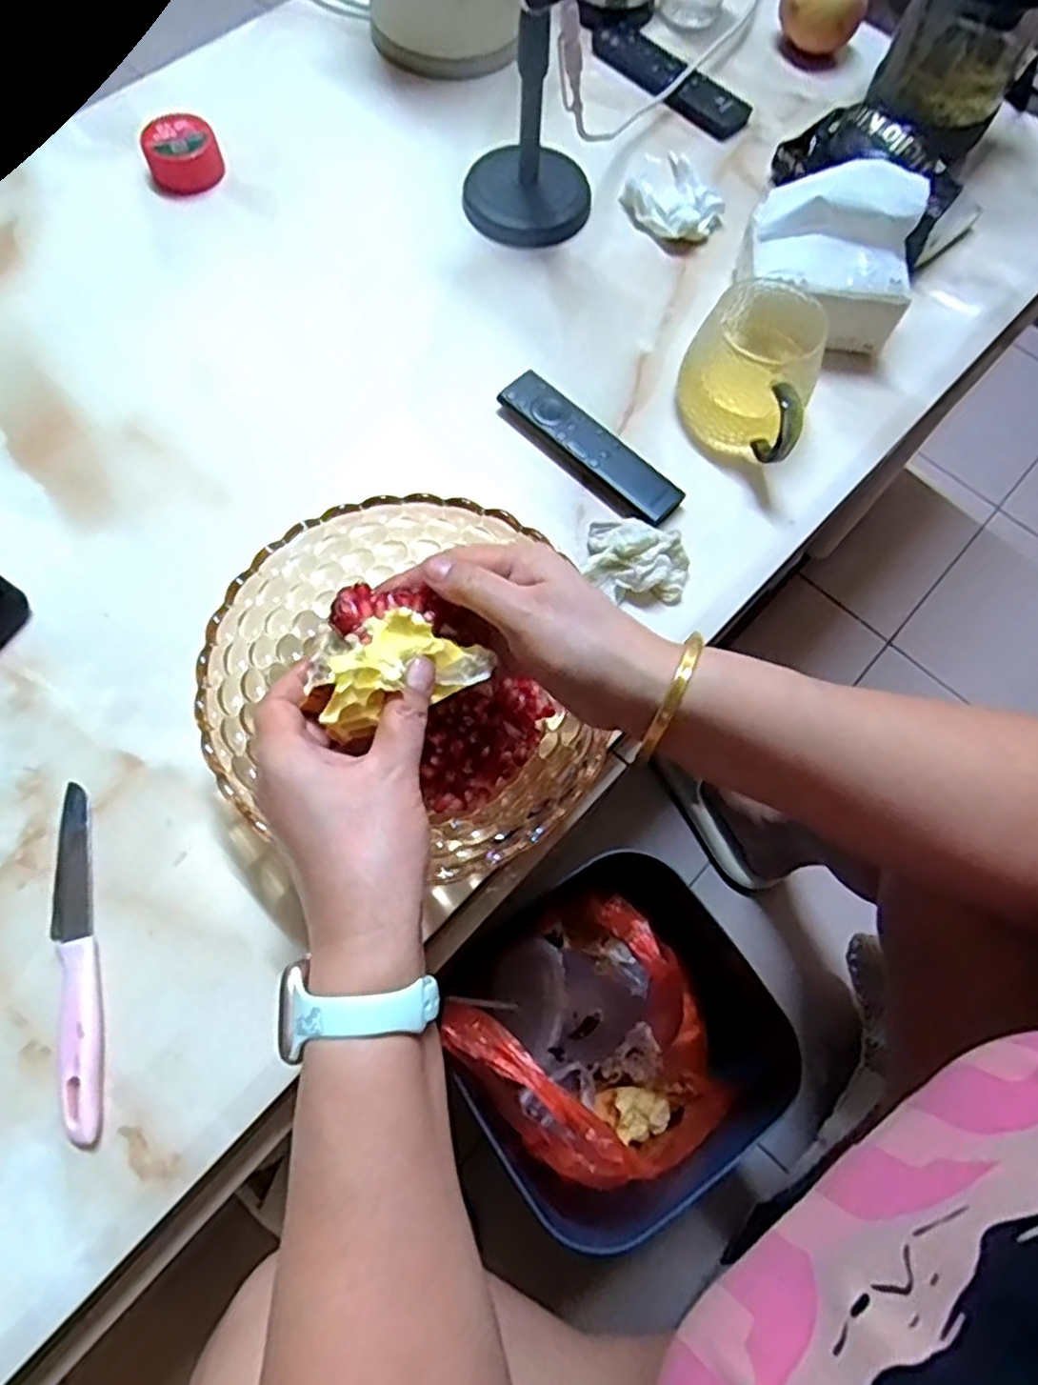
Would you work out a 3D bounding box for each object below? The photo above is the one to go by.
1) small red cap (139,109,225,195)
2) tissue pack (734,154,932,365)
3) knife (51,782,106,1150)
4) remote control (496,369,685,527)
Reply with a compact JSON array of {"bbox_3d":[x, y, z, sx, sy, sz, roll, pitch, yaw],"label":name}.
[{"bbox_3d":[-0.288,-0.462,0.627,0.062,0.034,0.054,-21,71,-9],"label":"small red cap"},{"bbox_3d":[0.235,-0.329,0.559,0.119,0.097,0.083,7,69,1],"label":"tissue pack"},{"bbox_3d":[-0.251,0.146,0.413,0.025,0.011,0.193,-15,71,-7],"label":"knife"},{"bbox_3d":[0.052,-0.183,0.545,0.157,0.017,0.034,43,74,13],"label":"remote control"}]

